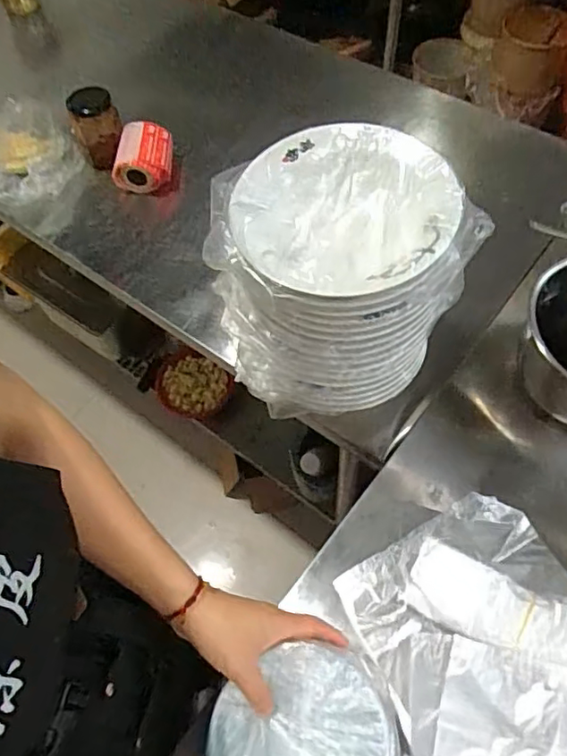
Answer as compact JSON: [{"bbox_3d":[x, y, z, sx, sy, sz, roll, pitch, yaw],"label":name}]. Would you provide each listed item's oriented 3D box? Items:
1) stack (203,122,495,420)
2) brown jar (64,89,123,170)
[{"bbox_3d":[0.049,-0.100,0.584,0.222,0.199,0.199,-20,61,-8],"label":"stack"},{"bbox_3d":[-0.277,-0.374,0.892,0.068,0.098,0.064,-2,60,3],"label":"brown jar"}]

